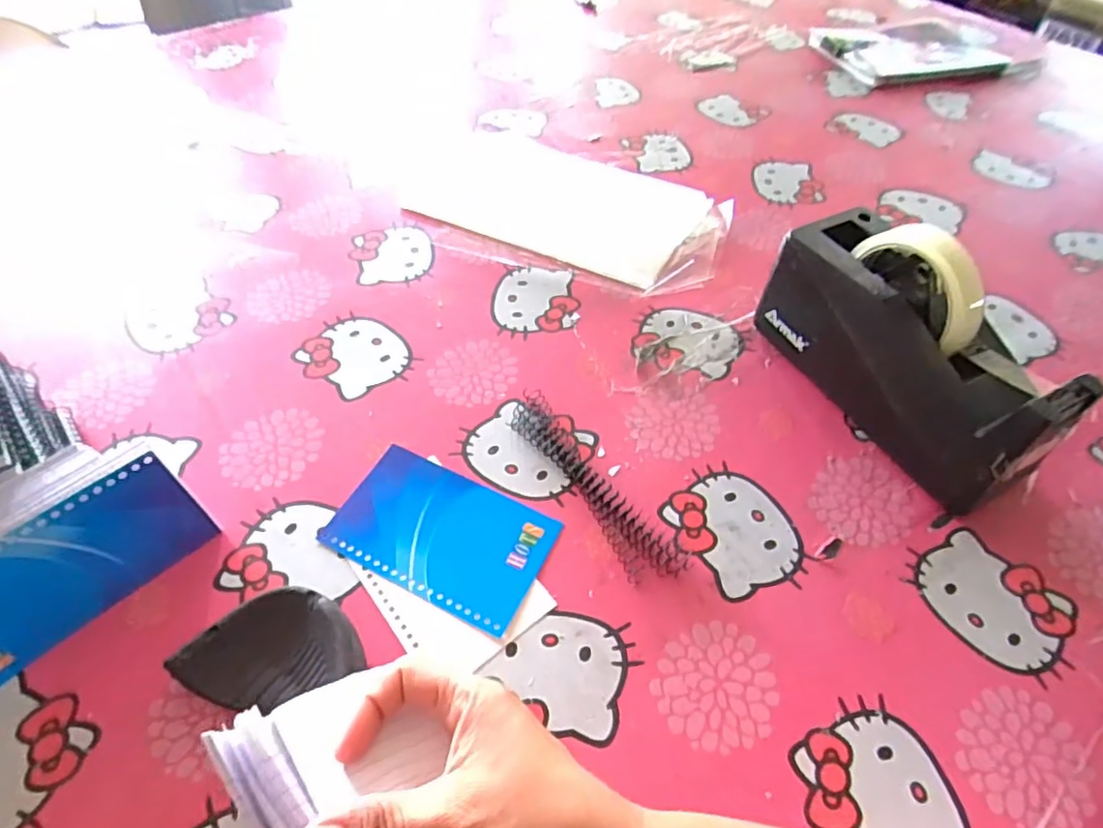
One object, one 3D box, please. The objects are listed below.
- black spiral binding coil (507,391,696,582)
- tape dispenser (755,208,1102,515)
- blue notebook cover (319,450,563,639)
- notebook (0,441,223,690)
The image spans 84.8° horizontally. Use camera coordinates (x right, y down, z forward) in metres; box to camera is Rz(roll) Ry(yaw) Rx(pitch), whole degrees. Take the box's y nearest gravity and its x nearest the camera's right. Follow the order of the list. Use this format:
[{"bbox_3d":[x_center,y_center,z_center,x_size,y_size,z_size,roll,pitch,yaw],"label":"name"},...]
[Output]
[{"bbox_3d":[0.023,0.044,0.392,0.031,0.012,0.161,-27,58,-22],"label":"black spiral binding coil"},{"bbox_3d":[0.237,-0.046,0.401,0.067,0.119,0.200,-22,56,-18],"label":"tape dispenser"},{"bbox_3d":[-0.068,0.072,0.373,0.130,0.004,0.079,23,55,15],"label":"blue notebook cover"},{"bbox_3d":[-0.263,0.080,0.309,0.150,0.090,0.027,-37,49,-26],"label":"notebook"}]

